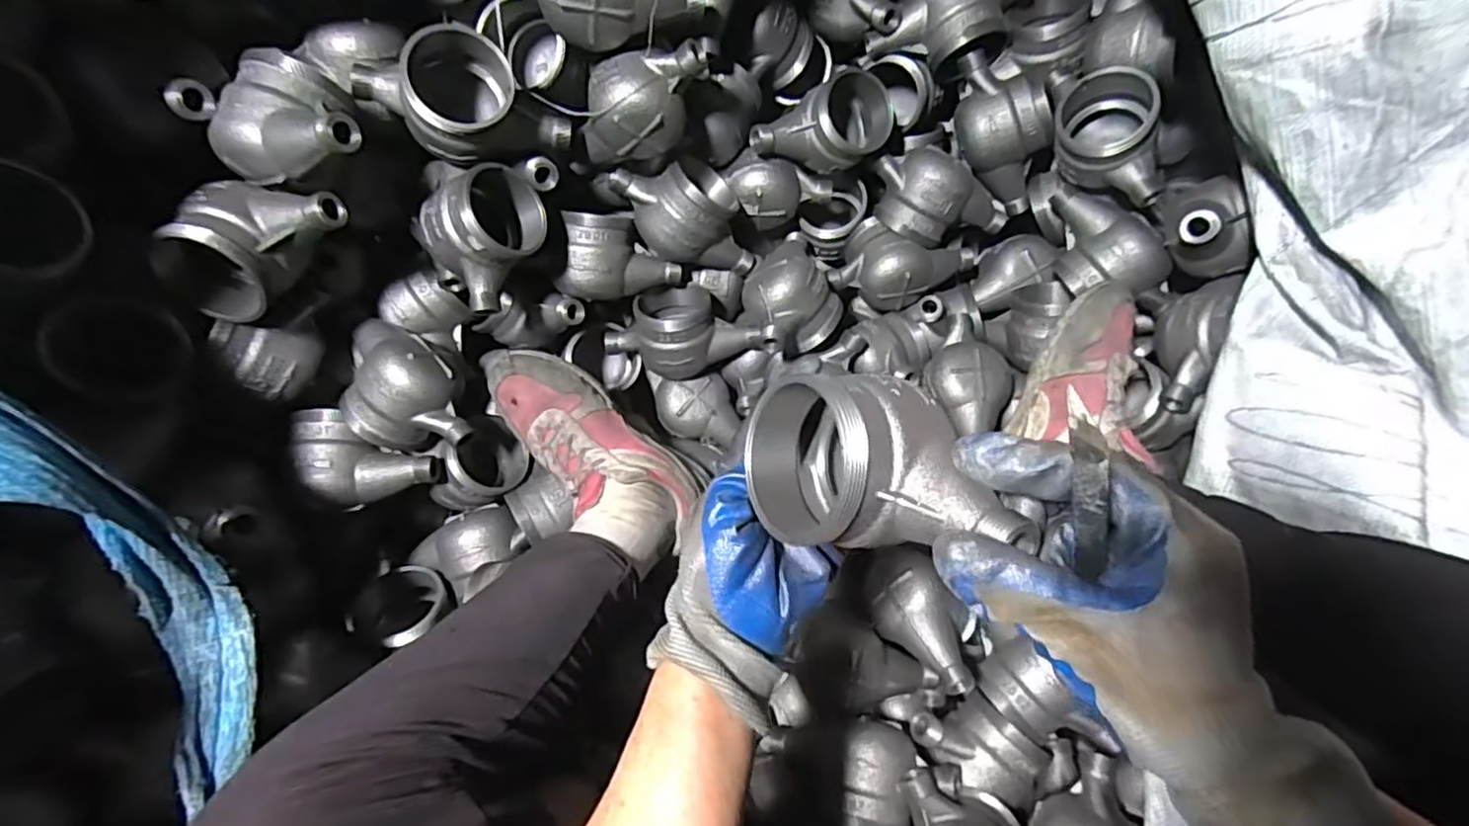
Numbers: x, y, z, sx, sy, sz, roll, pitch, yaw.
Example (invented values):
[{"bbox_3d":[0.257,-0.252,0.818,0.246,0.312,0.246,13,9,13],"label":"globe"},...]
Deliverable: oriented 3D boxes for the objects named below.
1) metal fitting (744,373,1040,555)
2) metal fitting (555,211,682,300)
[{"bbox_3d":[0.061,0.022,0.294,0.105,0.064,0.075,2,70,0],"label":"metal fitting"},{"bbox_3d":[-0.119,-0.157,0.645,0.110,0.077,0.077,-4,112,-27],"label":"metal fitting"}]

